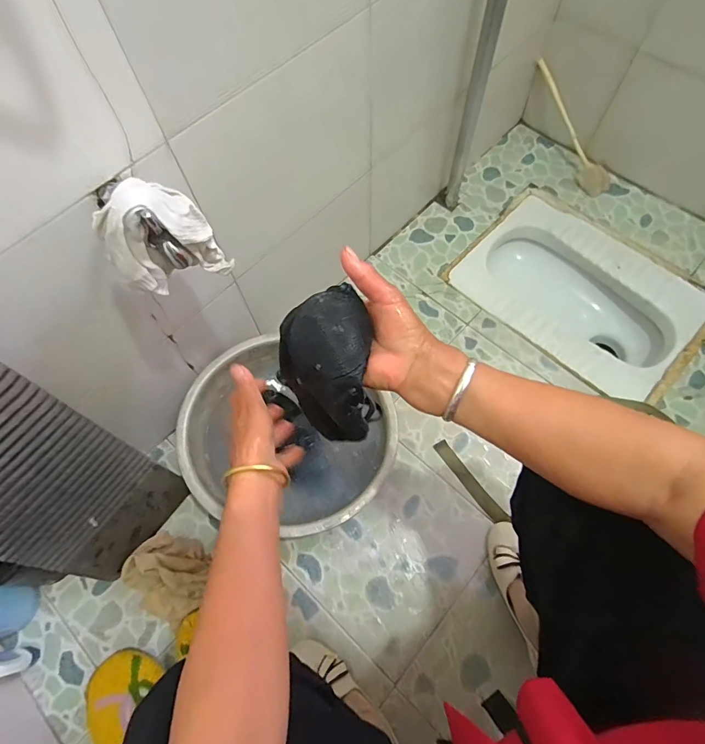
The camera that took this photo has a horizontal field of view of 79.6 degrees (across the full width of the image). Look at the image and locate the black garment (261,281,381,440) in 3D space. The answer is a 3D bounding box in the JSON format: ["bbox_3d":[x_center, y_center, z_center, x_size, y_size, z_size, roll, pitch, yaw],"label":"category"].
[{"bbox_3d":[-0.020,-0.004,0.388,0.103,0.070,0.135,-5,90,-4],"label":"black garment"}]

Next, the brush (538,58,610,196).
[{"bbox_3d":[0.549,-0.610,1.061,0.063,0.042,0.350,-27,96,-10],"label":"brush"}]

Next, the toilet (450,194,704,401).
[{"bbox_3d":[0.517,-0.166,1.024,0.371,0.146,0.494,-43,71,-15],"label":"toilet"}]

